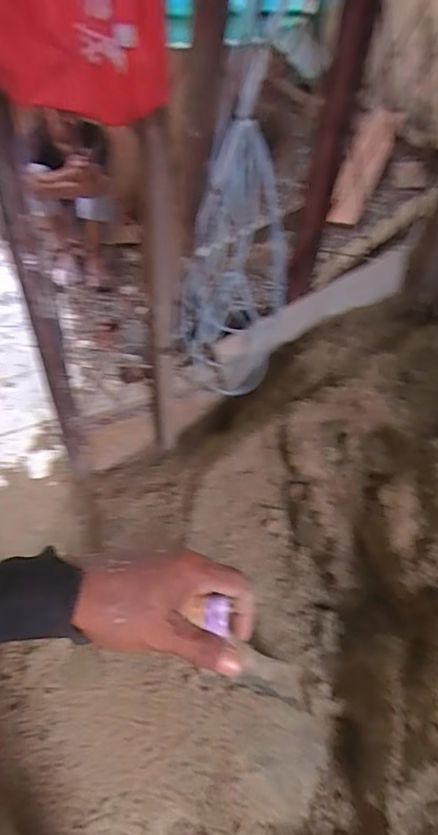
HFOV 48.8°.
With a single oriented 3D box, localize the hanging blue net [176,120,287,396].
[{"bbox_3d":[0.031,-0.408,1.318,0.300,0.691,0.339,6,48,0],"label":"hanging blue net"}]

